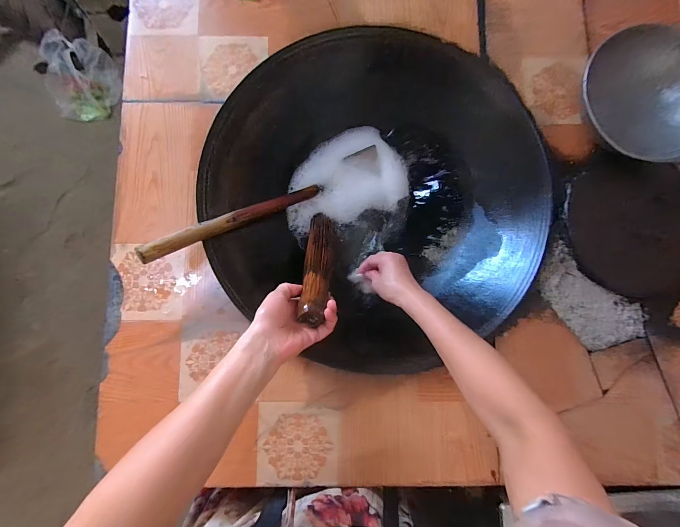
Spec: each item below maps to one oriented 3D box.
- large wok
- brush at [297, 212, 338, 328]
[{"bbox_3d":[0.070,-0.135,0.568,0.548,0.147,0.516,0,85,0],"label":"large wok"},{"bbox_3d":[-0.034,-0.006,0.519,0.049,0.035,0.248,4,42,0],"label":"brush"}]

